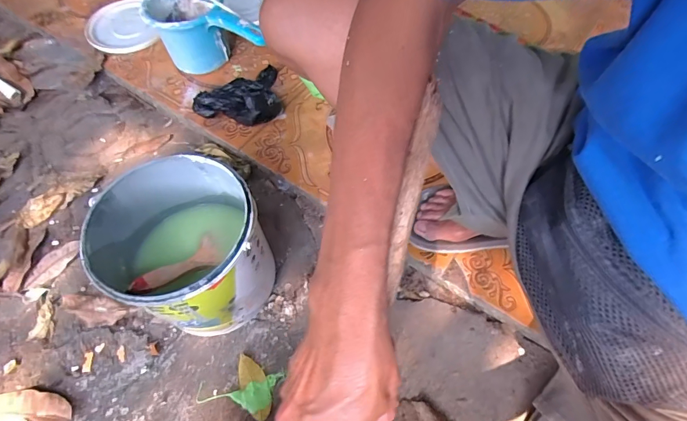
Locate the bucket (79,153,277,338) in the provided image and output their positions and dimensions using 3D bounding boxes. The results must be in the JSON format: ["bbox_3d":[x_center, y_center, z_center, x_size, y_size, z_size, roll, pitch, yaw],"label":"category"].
[{"bbox_3d":[-0.188,0.059,0.497,0.172,0.191,0.171,0,59,0],"label":"bucket"}]

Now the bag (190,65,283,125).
[{"bbox_3d":[-0.178,-0.204,0.709,0.168,0.044,0.107,-34,64,-19],"label":"bag"}]

